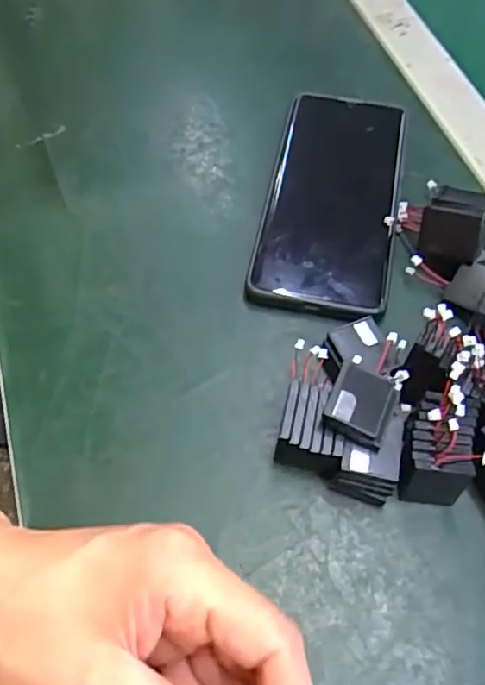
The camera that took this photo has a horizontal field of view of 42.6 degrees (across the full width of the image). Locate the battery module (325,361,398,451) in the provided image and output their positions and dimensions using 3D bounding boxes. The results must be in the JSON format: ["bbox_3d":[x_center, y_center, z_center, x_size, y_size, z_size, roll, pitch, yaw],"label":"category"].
[{"bbox_3d":[0.052,0.028,0.277,0.027,0.011,0.032,18,61,10],"label":"battery module"}]

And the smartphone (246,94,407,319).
[{"bbox_3d":[0.053,-0.086,0.371,0.074,0.015,0.160,10,59,6],"label":"smartphone"}]

